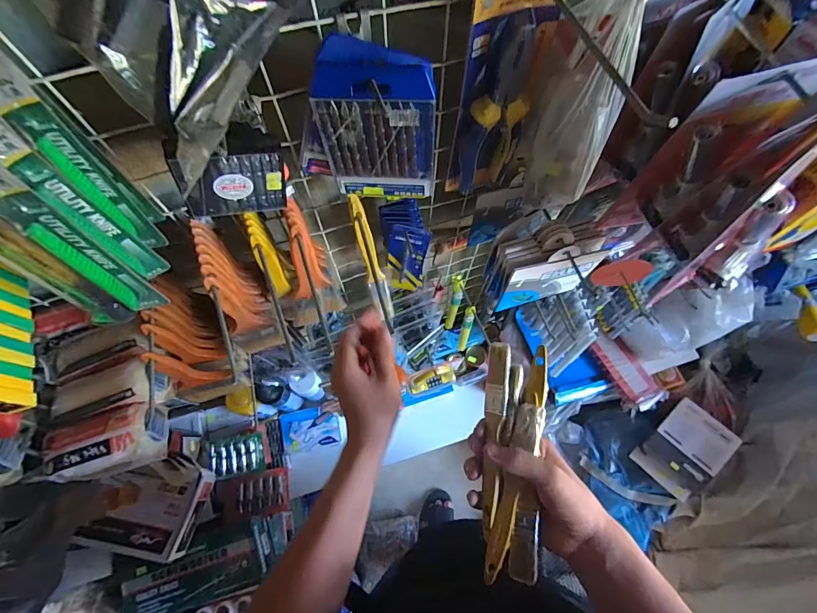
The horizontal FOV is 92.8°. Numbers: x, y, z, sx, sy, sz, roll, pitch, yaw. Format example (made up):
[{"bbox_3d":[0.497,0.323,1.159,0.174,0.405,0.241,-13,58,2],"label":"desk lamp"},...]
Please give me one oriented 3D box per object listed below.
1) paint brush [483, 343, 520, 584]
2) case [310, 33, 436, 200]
[{"bbox_3d":[0.088,0.144,0.369,0.029,0.015,0.214,1,83,1],"label":"paint brush"},{"bbox_3d":[-0.026,-0.156,0.351,0.098,0.143,0.023,4,66,2],"label":"case"}]

